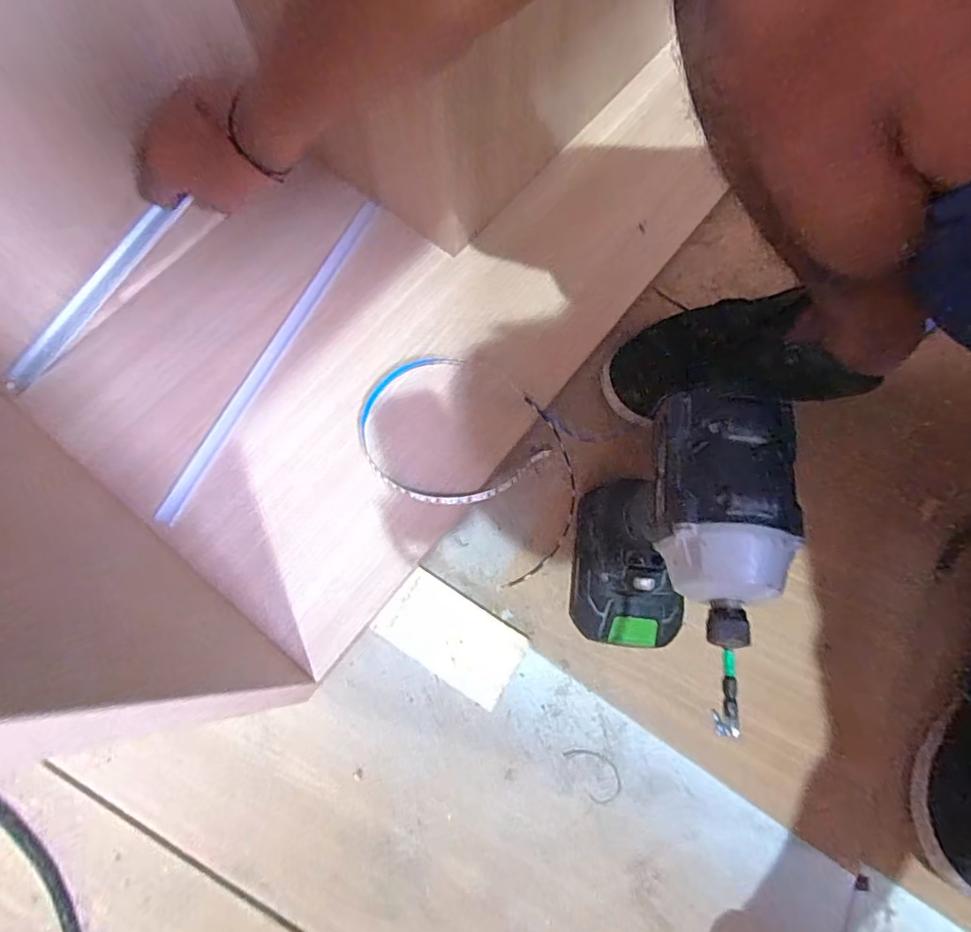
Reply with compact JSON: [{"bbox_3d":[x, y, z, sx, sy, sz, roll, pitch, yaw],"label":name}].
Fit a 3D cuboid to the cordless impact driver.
[{"bbox_3d":[0.106,0.066,0.352,0.065,0.232,0.134,3,72,0],"label":"cordless impact driver"}]

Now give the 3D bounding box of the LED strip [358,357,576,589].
[{"bbox_3d":[-0.010,-0.011,0.473,0.202,0.038,0.136,40,76,11],"label":"LED strip"}]

